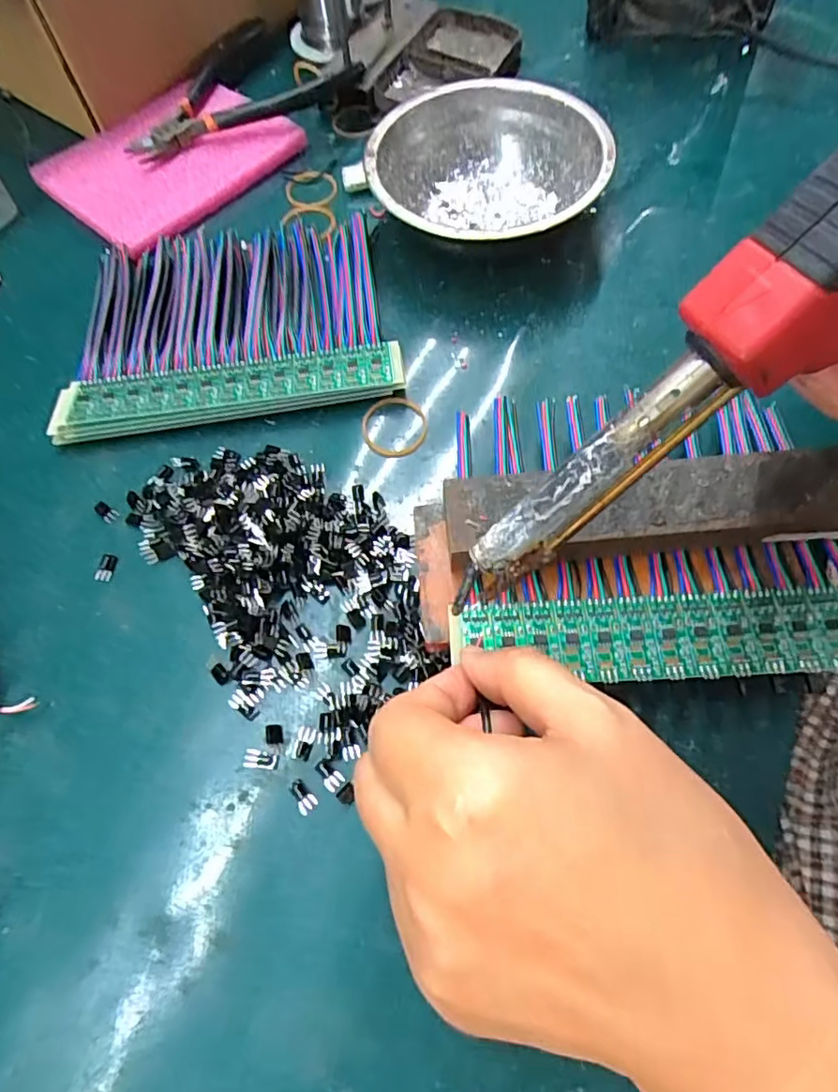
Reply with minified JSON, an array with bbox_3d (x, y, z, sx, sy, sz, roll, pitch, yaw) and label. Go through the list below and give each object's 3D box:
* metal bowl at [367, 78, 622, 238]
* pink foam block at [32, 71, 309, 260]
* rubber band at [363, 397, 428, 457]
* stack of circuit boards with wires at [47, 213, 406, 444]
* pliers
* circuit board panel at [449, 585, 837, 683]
[{"bbox_3d":[0.037,-0.207,0.329,0.121,0.040,0.123,-1,65,2],"label":"metal bowl"},{"bbox_3d":[-0.162,-0.250,0.373,0.122,0.009,0.136,39,72,18],"label":"pink foam block"},{"bbox_3d":[-0.012,-0.058,0.287,0.032,0.004,0.032,0,65,2],"label":"rubber band"},{"bbox_3d":[-0.101,-0.123,0.314,0.162,0.013,0.135,-10,65,-2],"label":"stack of circuit boards with wires"},{"bbox_3d":[-0.123,-0.287,0.375,0.129,0.019,0.116,-42,70,-16],"label":"pliers"},{"bbox_3d":[0.095,0.033,0.222,0.163,0.004,0.034,-1,65,3],"label":"circuit board panel"}]

